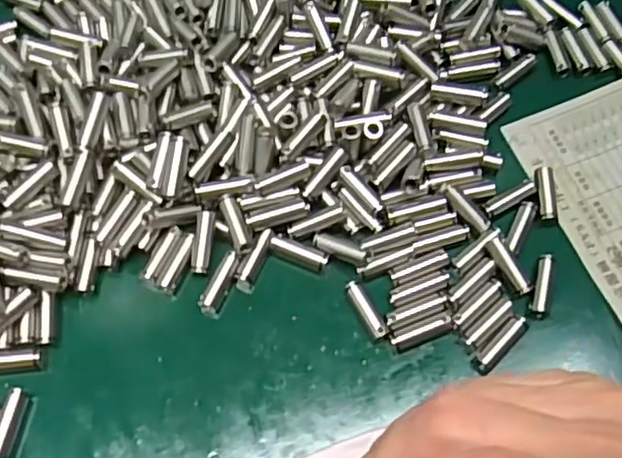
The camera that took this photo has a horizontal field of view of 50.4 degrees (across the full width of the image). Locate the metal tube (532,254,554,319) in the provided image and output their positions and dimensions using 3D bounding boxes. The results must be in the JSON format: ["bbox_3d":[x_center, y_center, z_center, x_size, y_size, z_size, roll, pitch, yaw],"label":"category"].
[{"bbox_3d":[0.091,0.022,0.259,0.007,0.006,0.026,14,67,5],"label":"metal tube"}]

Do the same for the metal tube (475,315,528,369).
[{"bbox_3d":[0.071,0.043,0.250,0.025,0.005,0.006,-42,74,-17],"label":"metal tube"}]

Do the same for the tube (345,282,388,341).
[{"bbox_3d":[0.021,0.031,0.256,0.006,0.006,0.024,-23,69,-11],"label":"tube"}]

